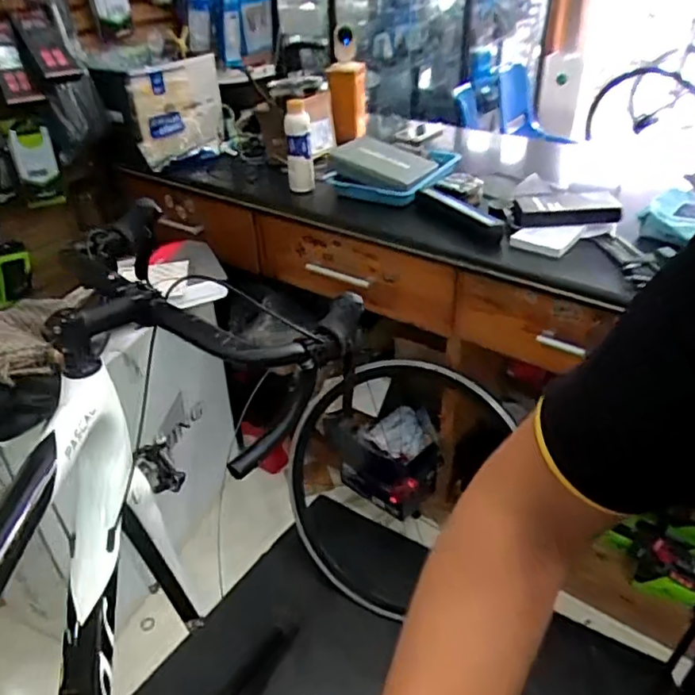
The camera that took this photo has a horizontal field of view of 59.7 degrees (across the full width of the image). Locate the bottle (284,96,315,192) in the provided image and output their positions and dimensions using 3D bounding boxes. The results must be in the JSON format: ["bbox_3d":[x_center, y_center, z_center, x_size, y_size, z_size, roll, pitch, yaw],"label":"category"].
[{"bbox_3d":[-0.114,-0.477,1.445,0.068,0.192,0.059,-3,35,-1],"label":"bottle"}]

